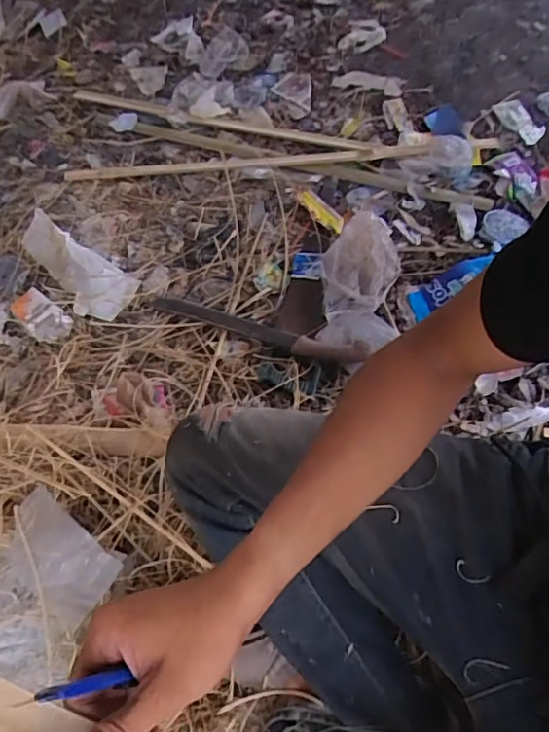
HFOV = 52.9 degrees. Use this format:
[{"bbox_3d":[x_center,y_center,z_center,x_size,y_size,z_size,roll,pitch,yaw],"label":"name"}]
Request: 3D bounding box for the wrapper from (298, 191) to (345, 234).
[{"bbox_3d":[0.090,-0.311,1.101,0.038,0.011,0.141,-30,60,-14],"label":"wrapper"}]

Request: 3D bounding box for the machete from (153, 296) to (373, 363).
[{"bbox_3d":[-0.035,-0.064,0.957,0.386,0.016,0.047,15,60,14],"label":"machete"}]

